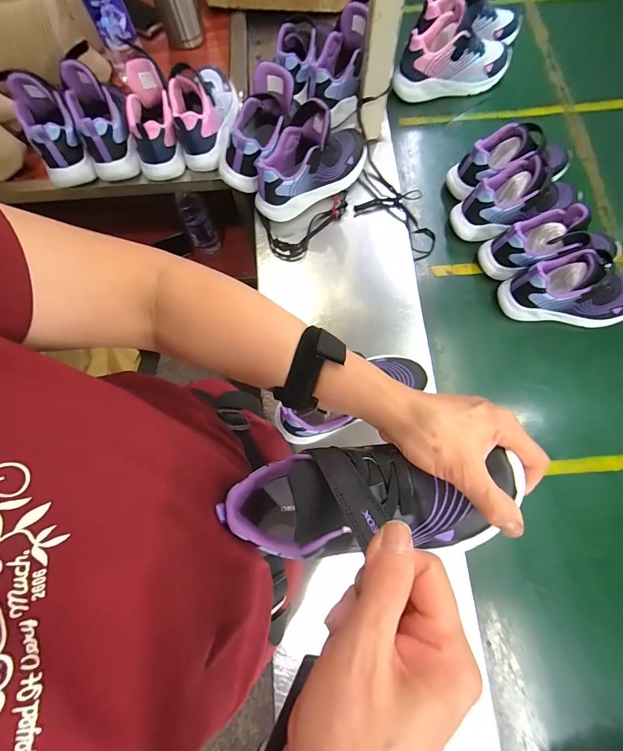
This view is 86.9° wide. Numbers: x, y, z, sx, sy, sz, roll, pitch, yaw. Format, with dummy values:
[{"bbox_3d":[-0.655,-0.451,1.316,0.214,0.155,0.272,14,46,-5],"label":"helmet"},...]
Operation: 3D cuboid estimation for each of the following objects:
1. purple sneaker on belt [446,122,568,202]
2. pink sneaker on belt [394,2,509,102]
[{"bbox_3d":[0.378,-0.390,0.589,0.242,0.095,0.075,-10,75,-1],"label":"purple sneaker on belt"},{"bbox_3d":[0.293,-0.644,0.664,0.250,0.115,0.086,-17,75,-3],"label":"pink sneaker on belt"}]

